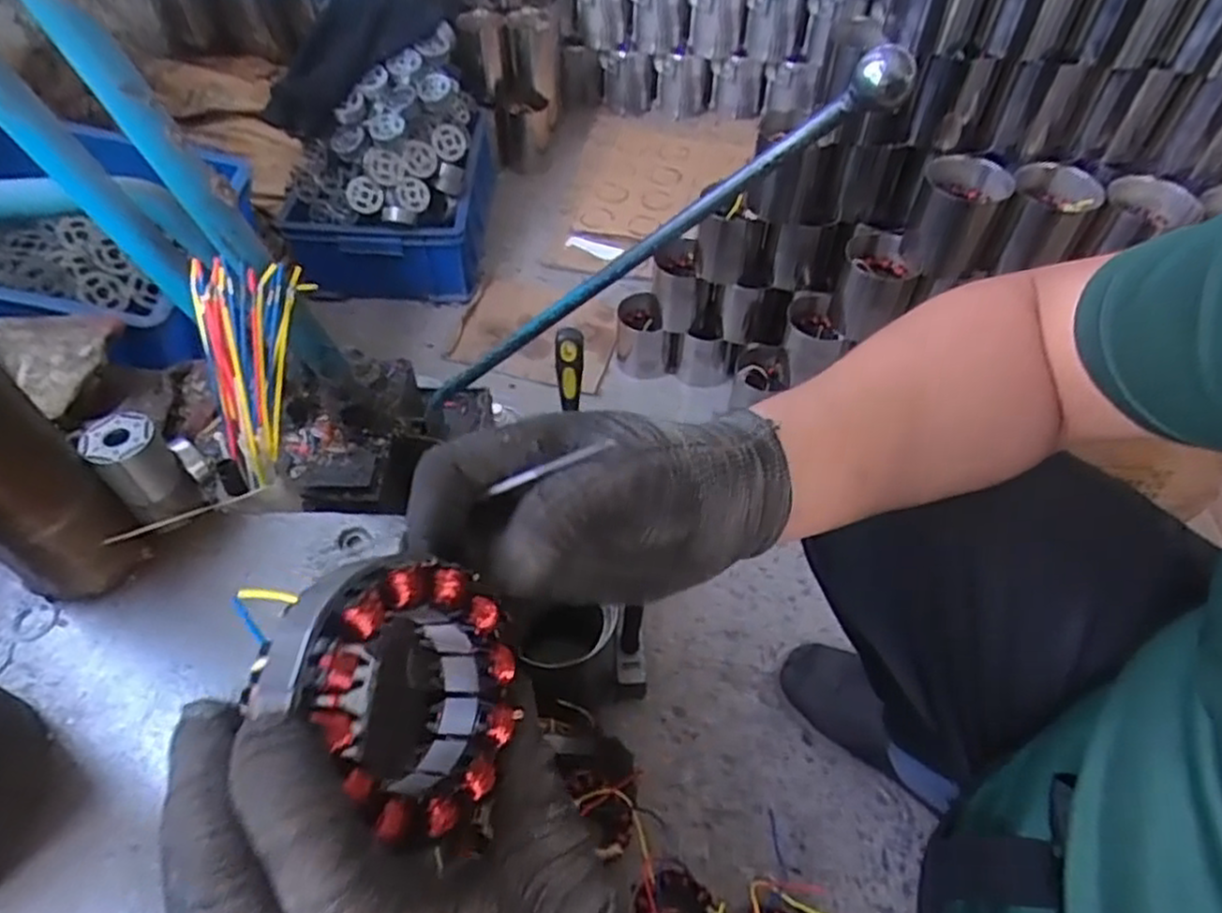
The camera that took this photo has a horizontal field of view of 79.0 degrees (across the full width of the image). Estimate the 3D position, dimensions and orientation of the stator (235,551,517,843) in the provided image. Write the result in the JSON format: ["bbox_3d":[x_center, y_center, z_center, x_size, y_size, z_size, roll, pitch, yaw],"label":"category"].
[{"bbox_3d":[-0.067,0.071,0.235,0.031,0.084,0.074,-11,25,31],"label":"stator"}]

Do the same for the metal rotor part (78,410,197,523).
[{"bbox_3d":[-0.280,0.006,0.442,0.035,0.057,0.038,-37,60,-26],"label":"metal rotor part"}]

